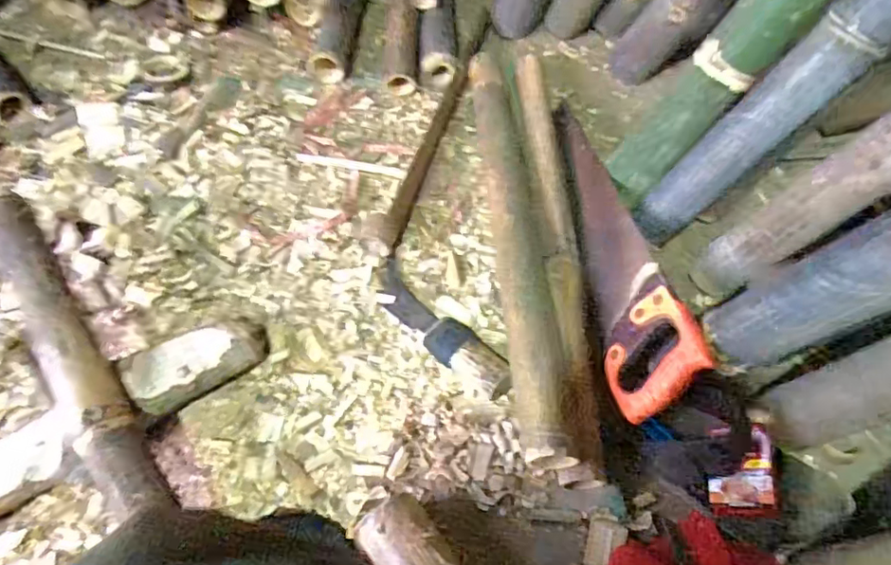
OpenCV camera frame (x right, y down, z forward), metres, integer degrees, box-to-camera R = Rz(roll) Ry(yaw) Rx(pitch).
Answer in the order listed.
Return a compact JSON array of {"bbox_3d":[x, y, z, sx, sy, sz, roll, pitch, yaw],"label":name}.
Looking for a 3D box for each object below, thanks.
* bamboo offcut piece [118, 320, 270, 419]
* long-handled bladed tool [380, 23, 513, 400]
[{"bbox_3d":[-0.274,0.084,0.650,0.153,0.067,0.063,-23,62,-28],"label":"bamboo offcut piece"},{"bbox_3d":[0.000,-0.132,0.808,0.175,0.052,0.596,3,59,1],"label":"long-handled bladed tool"}]

